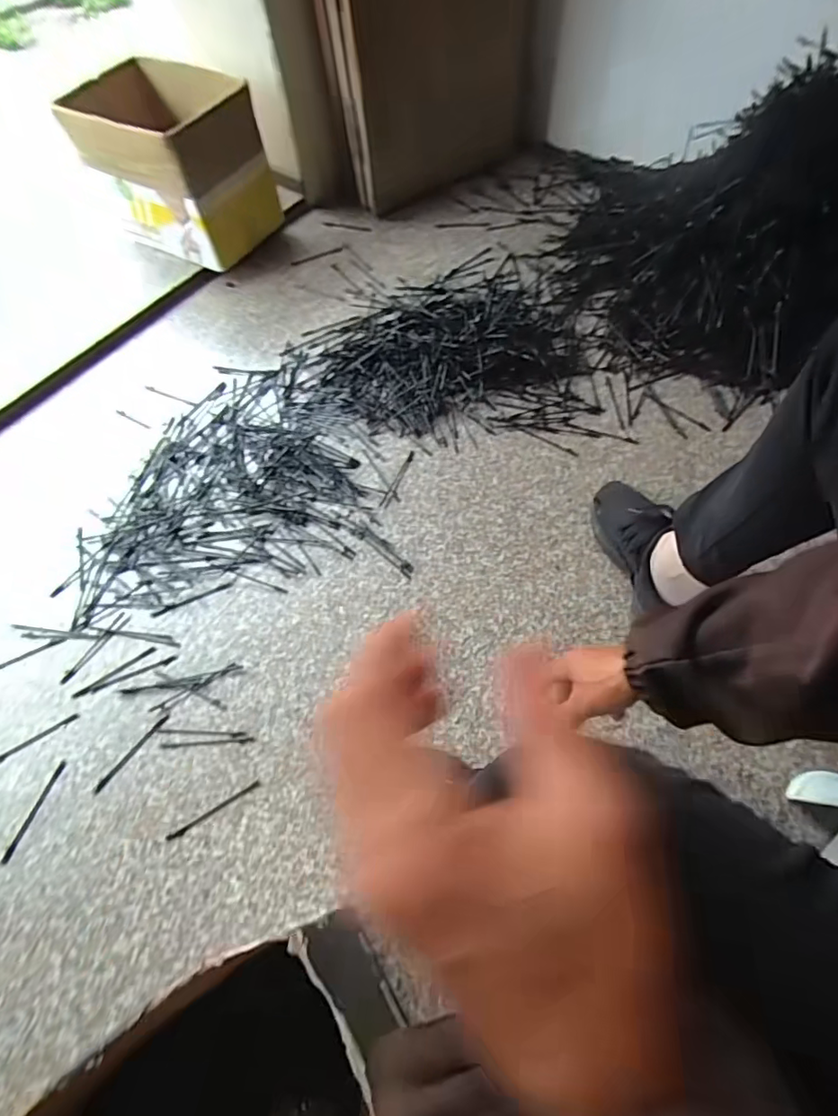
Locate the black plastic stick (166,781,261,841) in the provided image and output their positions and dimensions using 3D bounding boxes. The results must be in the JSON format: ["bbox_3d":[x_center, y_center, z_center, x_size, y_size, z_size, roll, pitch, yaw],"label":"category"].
[{"bbox_3d":[-0.240,0.296,0.629,0.114,0.004,0.008,-30,64,-12],"label":"black plastic stick"}]

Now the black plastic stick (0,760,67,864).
[{"bbox_3d":[-0.458,0.301,0.641,0.011,0.004,0.115,15,64,11],"label":"black plastic stick"}]

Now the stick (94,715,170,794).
[{"bbox_3d":[-0.355,0.241,0.665,0.009,0.004,0.112,33,68,19],"label":"stick"}]

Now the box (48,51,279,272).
[{"bbox_3d":[-0.446,-0.743,1.041,0.286,0.288,0.217,24,65,17],"label":"box"}]

